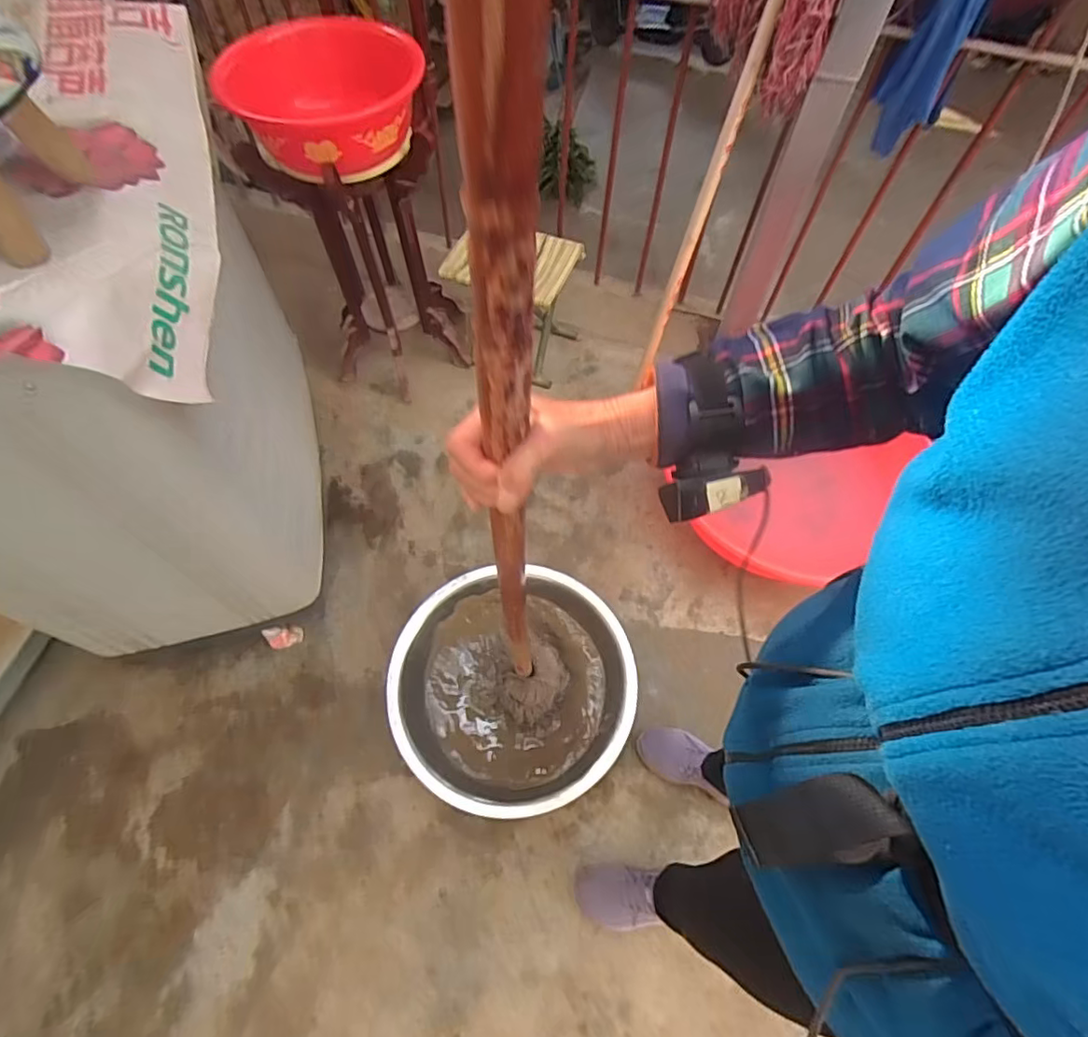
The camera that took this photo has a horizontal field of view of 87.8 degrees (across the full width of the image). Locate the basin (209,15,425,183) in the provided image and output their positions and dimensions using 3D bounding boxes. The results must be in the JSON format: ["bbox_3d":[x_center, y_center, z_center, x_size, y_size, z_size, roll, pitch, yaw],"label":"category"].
[{"bbox_3d":[-0.418,-0.811,1.104,0.361,0.161,0.385,1,62,-2],"label":"basin"}]

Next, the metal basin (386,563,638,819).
[{"bbox_3d":[-0.062,0.333,1.148,0.463,0.171,0.450,1,62,-2],"label":"metal basin"}]

